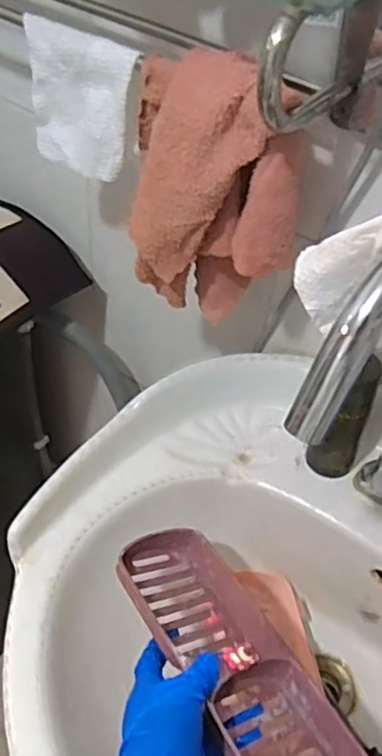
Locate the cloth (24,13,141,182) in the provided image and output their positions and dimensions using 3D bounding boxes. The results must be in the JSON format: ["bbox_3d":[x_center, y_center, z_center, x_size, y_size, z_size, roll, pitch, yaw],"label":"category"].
[{"bbox_3d":[-0.094,-0.226,0.538,0.109,0.106,0.018,33,51,23],"label":"cloth"}]

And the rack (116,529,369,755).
[{"bbox_3d":[0.035,0.220,0.496,0.091,0.046,0.249,-22,50,-25],"label":"rack"}]

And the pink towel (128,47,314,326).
[{"bbox_3d":[0.019,-0.140,0.513,0.126,0.202,0.079,4,46,-3],"label":"pink towel"}]

